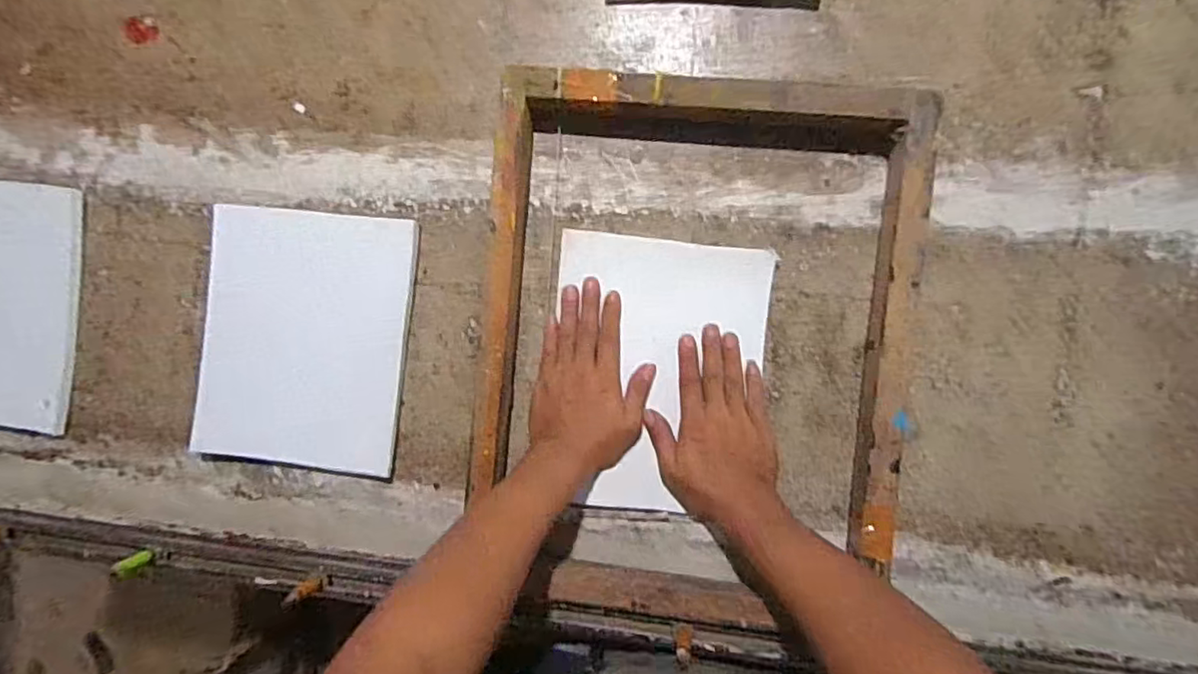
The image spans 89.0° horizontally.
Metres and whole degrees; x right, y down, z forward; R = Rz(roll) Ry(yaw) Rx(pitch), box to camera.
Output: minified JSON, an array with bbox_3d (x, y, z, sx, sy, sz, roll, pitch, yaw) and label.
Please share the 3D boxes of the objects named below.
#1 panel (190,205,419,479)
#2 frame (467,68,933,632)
[{"bbox_3d":[-0.315,0.004,0.648,0.221,0.019,0.269,6,93,6],"label":"panel"},{"bbox_3d":[0.097,0.011,0.596,0.421,0.064,0.518,5,93,6],"label":"frame"}]

